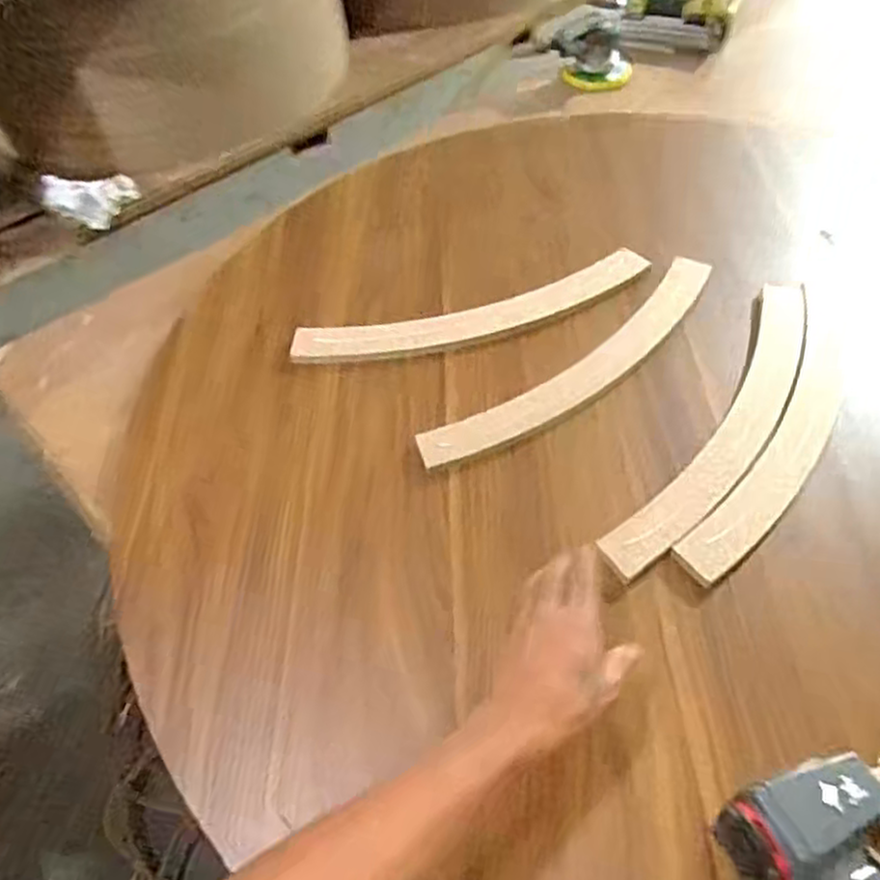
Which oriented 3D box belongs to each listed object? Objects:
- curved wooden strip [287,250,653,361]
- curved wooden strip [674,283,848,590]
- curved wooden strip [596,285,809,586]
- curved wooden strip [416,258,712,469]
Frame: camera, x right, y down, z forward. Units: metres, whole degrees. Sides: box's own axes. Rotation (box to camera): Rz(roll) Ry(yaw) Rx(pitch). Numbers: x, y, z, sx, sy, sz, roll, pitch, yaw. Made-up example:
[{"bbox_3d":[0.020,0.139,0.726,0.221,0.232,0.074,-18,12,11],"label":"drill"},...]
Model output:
[{"bbox_3d":[0.043,-0.156,0.871,0.438,0.021,0.069,-15,53,-7],"label":"curved wooden strip"},{"bbox_3d":[0.368,-0.031,0.755,0.078,0.014,0.463,25,58,22],"label":"curved wooden strip"},{"bbox_3d":[0.302,-0.023,0.752,0.080,0.012,0.443,28,59,23],"label":"curved wooden strip"},{"bbox_3d":[0.161,-0.086,0.809,0.420,0.015,0.075,-34,57,-20],"label":"curved wooden strip"}]

